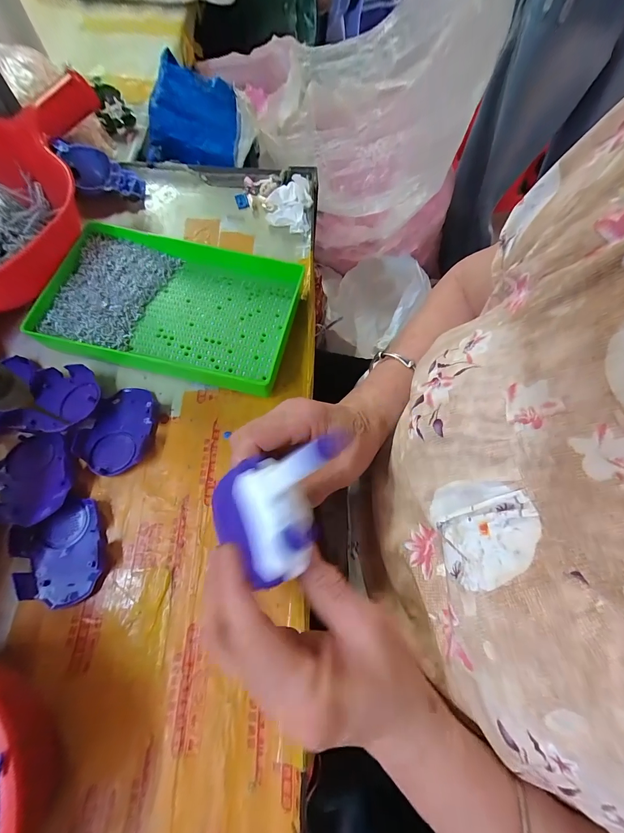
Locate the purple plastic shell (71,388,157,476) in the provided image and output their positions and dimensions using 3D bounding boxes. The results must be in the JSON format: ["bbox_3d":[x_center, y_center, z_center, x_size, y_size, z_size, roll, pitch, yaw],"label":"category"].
[{"bbox_3d":[-0.180,0.011,0.304,0.062,0.016,0.083,7,70,1],"label":"purple plastic shell"}]

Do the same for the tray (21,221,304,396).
[{"bbox_3d":[-0.146,-0.110,0.338,0.239,0.039,0.152,12,70,3],"label":"tray"}]

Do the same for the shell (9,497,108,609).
[{"bbox_3d":[-0.207,0.113,0.267,0.064,0.015,0.080,-23,72,-9],"label":"shell"}]

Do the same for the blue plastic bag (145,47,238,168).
[{"bbox_3d":[-0.170,-0.389,0.427,0.141,0.104,0.033,10,63,6],"label":"blue plastic bag"}]

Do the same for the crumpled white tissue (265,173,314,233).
[{"bbox_3d":[-0.029,-0.264,0.405,0.056,0.032,0.057,-4,70,-3],"label":"crumpled white tissue"}]

